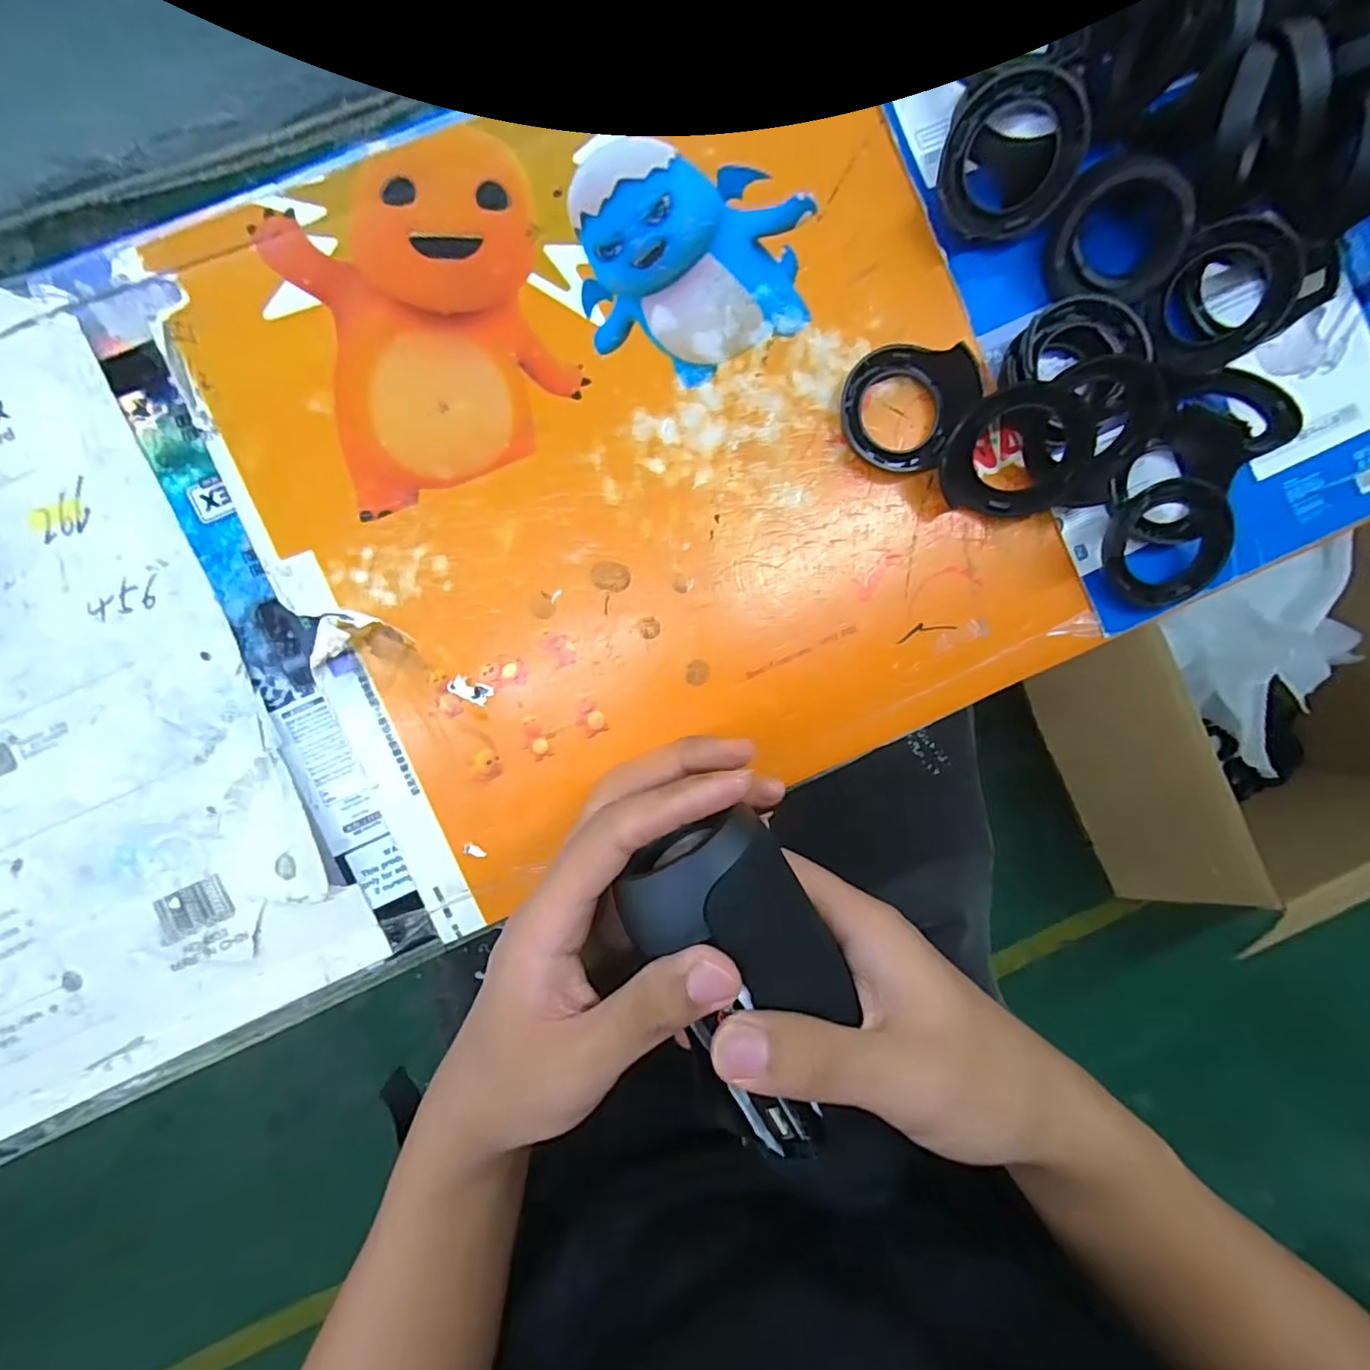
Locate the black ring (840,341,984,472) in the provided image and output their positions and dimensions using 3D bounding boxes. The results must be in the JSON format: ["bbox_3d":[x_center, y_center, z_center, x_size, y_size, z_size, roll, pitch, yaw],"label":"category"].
[{"bbox_3d":[0.115,-0.148,0.305,0.060,0.012,0.074,35,89,-4],"label":"black ring"}]

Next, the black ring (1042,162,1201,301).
[{"bbox_3d":[0.211,-0.220,0.291,0.059,0.017,0.053,9,119,15],"label":"black ring"}]

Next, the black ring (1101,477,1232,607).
[{"bbox_3d":[0.245,-0.073,0.307,0.058,0.017,0.060,-15,106,3],"label":"black ring"}]

